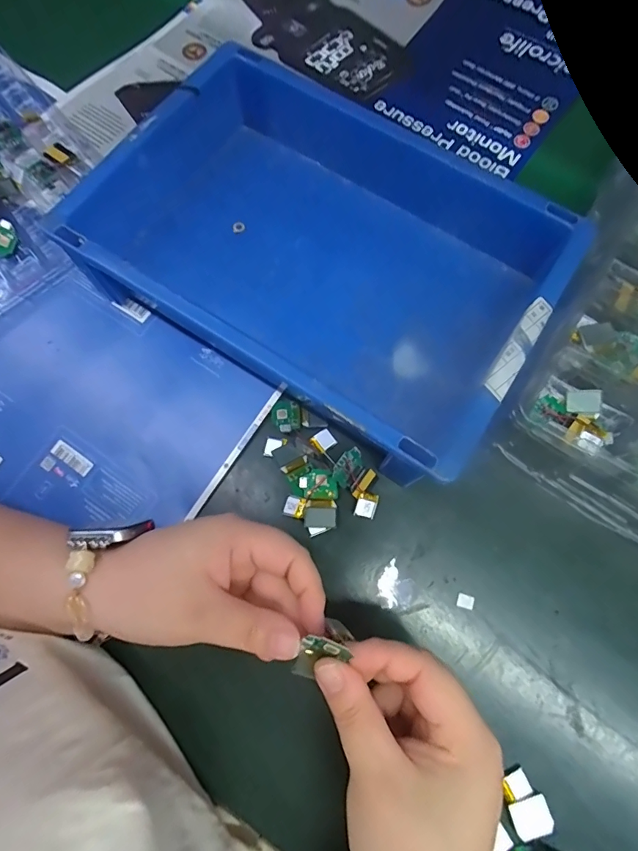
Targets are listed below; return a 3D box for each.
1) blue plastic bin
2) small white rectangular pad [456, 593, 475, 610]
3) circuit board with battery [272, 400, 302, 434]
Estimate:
[{"bbox_3d":[0.008,-0.122,0.312,0.306,0.073,0.214,32,77,9],"label":"blue plastic bin"},{"bbox_3d":[0.096,0.115,0.282,0.011,0.004,0.009,14,75,4],"label":"small white rectangular pad"},{"bbox_3d":[-0.023,-0.007,0.308,0.019,0.006,0.025,-9,75,-2],"label":"circuit board with battery"}]

